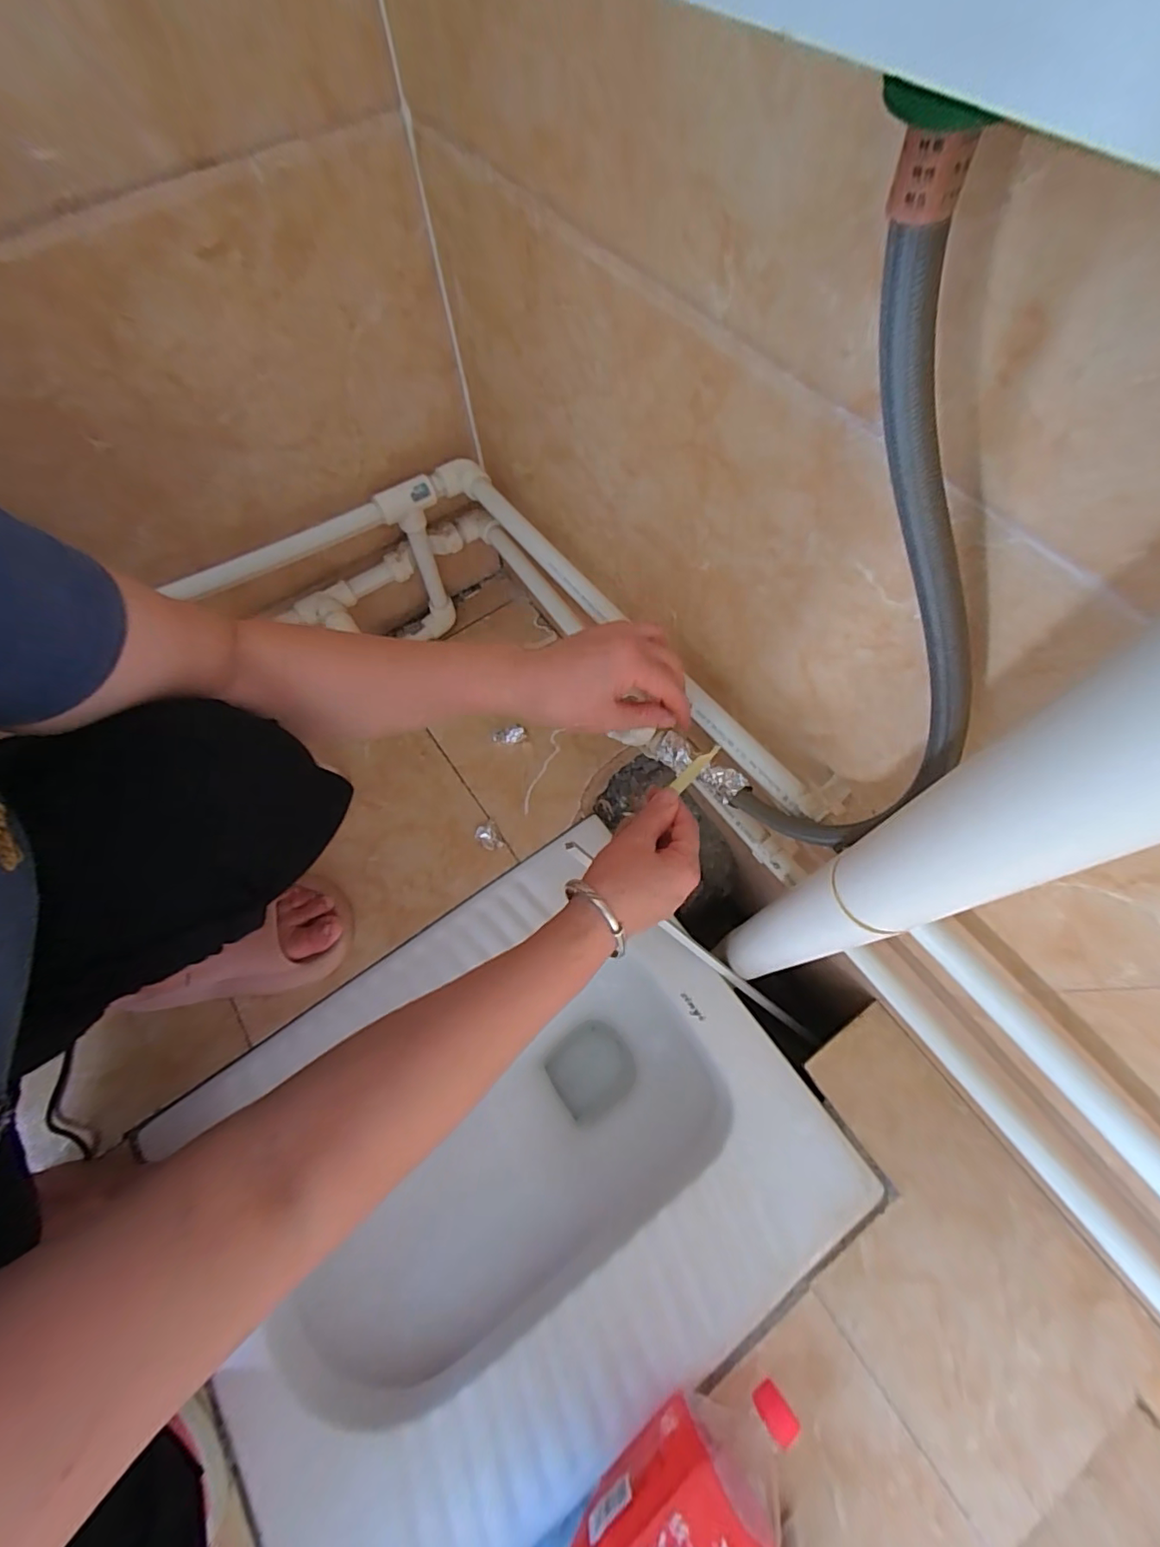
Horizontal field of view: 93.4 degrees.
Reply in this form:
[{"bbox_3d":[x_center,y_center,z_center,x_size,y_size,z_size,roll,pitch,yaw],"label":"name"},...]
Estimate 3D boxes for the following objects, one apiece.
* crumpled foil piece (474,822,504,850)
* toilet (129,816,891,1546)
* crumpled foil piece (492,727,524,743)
[{"bbox_3d":[-0.097,0.067,0.577,0.024,0.004,0.030,-27,68,-9],"label":"crumpled foil piece"},{"bbox_3d":[-0.063,0.374,0.535,0.499,0.182,0.402,-36,70,-13],"label":"toilet"},{"bbox_3d":[-0.081,-0.041,0.622,0.035,0.016,0.015,-7,66,-1],"label":"crumpled foil piece"}]

